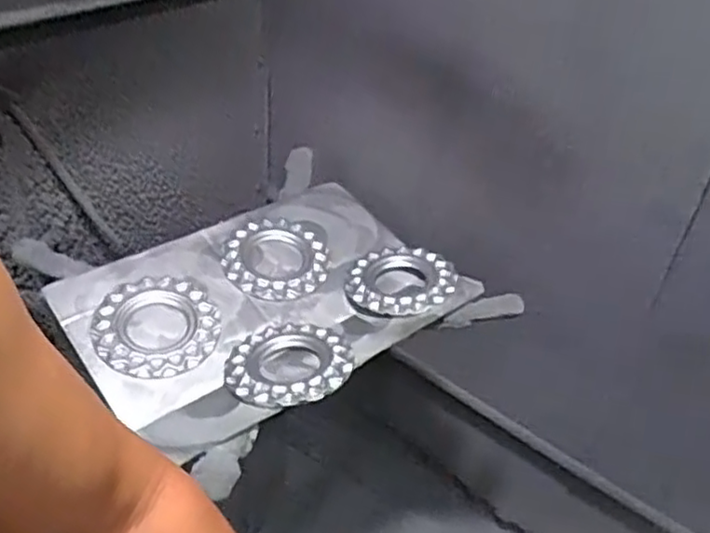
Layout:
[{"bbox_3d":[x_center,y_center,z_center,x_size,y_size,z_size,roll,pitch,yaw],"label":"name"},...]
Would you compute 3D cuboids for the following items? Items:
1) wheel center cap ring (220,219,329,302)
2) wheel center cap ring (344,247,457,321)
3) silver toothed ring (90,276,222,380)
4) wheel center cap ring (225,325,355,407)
[{"bbox_3d":[-0.123,-0.014,1.080,0.161,0.029,0.163,3,39,-2],"label":"wheel center cap ring"},{"bbox_3d":[0.070,0.022,1.044,0.158,0.034,0.172,3,39,-2],"label":"wheel center cap ring"},{"bbox_3d":[-0.272,0.076,0.939,0.163,0.018,0.172,3,39,-2],"label":"silver toothed ring"},{"bbox_3d":[-0.088,0.119,0.899,0.164,0.026,0.166,3,39,-2],"label":"wheel center cap ring"}]

